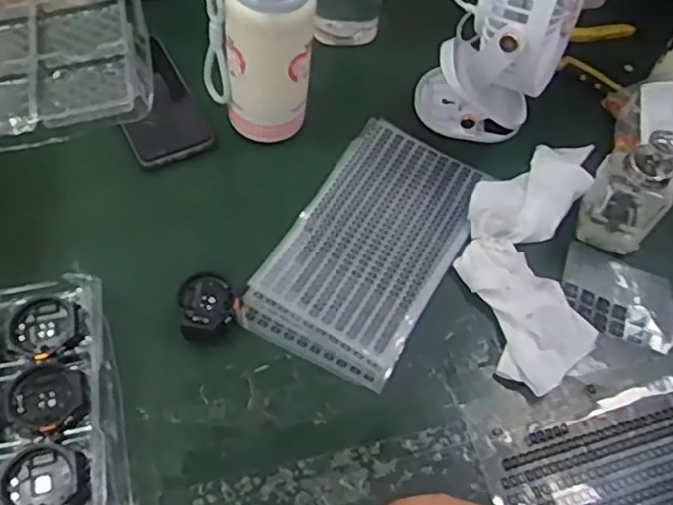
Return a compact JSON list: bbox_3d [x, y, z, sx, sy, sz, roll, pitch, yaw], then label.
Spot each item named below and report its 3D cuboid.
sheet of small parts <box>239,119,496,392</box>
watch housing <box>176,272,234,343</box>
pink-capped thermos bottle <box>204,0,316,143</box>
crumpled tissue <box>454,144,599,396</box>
[{"bbox_3d":[0.030,-0.012,0.576,0.136,0.012,0.247,25,59,12],"label":"sheet of small parts"},{"bbox_3d":[-0.104,0.043,0.523,0.042,0.026,0.045,-11,58,-11],"label":"watch housing"},{"bbox_3d":[-0.063,-0.186,0.550,0.069,0.208,0.070,2,57,-3],"label":"pink-capped thermos bottle"},{"bbox_3d":[0.169,-0.003,0.574,0.111,0.026,0.245,10,59,1],"label":"crumpled tissue"}]

